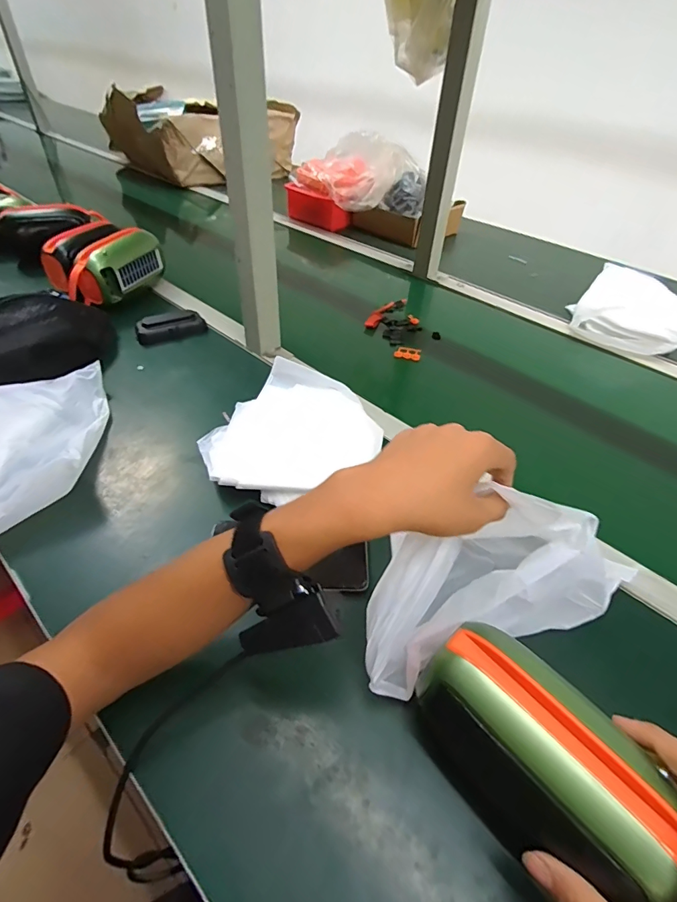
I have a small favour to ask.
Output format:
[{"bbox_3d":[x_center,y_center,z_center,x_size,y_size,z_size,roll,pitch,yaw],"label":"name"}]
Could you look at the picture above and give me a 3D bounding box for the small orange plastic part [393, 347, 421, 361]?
[{"bbox_3d":[0.112,-0.158,0.704,0.042,0.013,0.020,12,45,9],"label":"small orange plastic part"}]

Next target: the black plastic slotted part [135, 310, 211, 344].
[{"bbox_3d":[-0.274,-0.203,0.712,0.109,0.033,0.039,-16,47,-19],"label":"black plastic slotted part"}]

